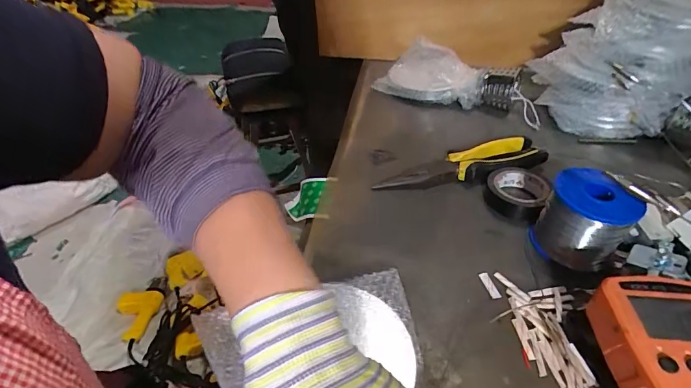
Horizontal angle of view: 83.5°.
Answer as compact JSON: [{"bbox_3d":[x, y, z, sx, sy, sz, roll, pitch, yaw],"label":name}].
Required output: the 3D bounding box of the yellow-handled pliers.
[{"bbox_3d":[0.124,-0.030,0.422,0.192,0.019,0.045,-9,41,-8],"label":"yellow-handled pliers"}]

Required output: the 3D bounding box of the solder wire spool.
[{"bbox_3d":[0.204,0.019,0.331,0.063,0.064,0.058,-2,41,1],"label":"solder wire spool"}]

